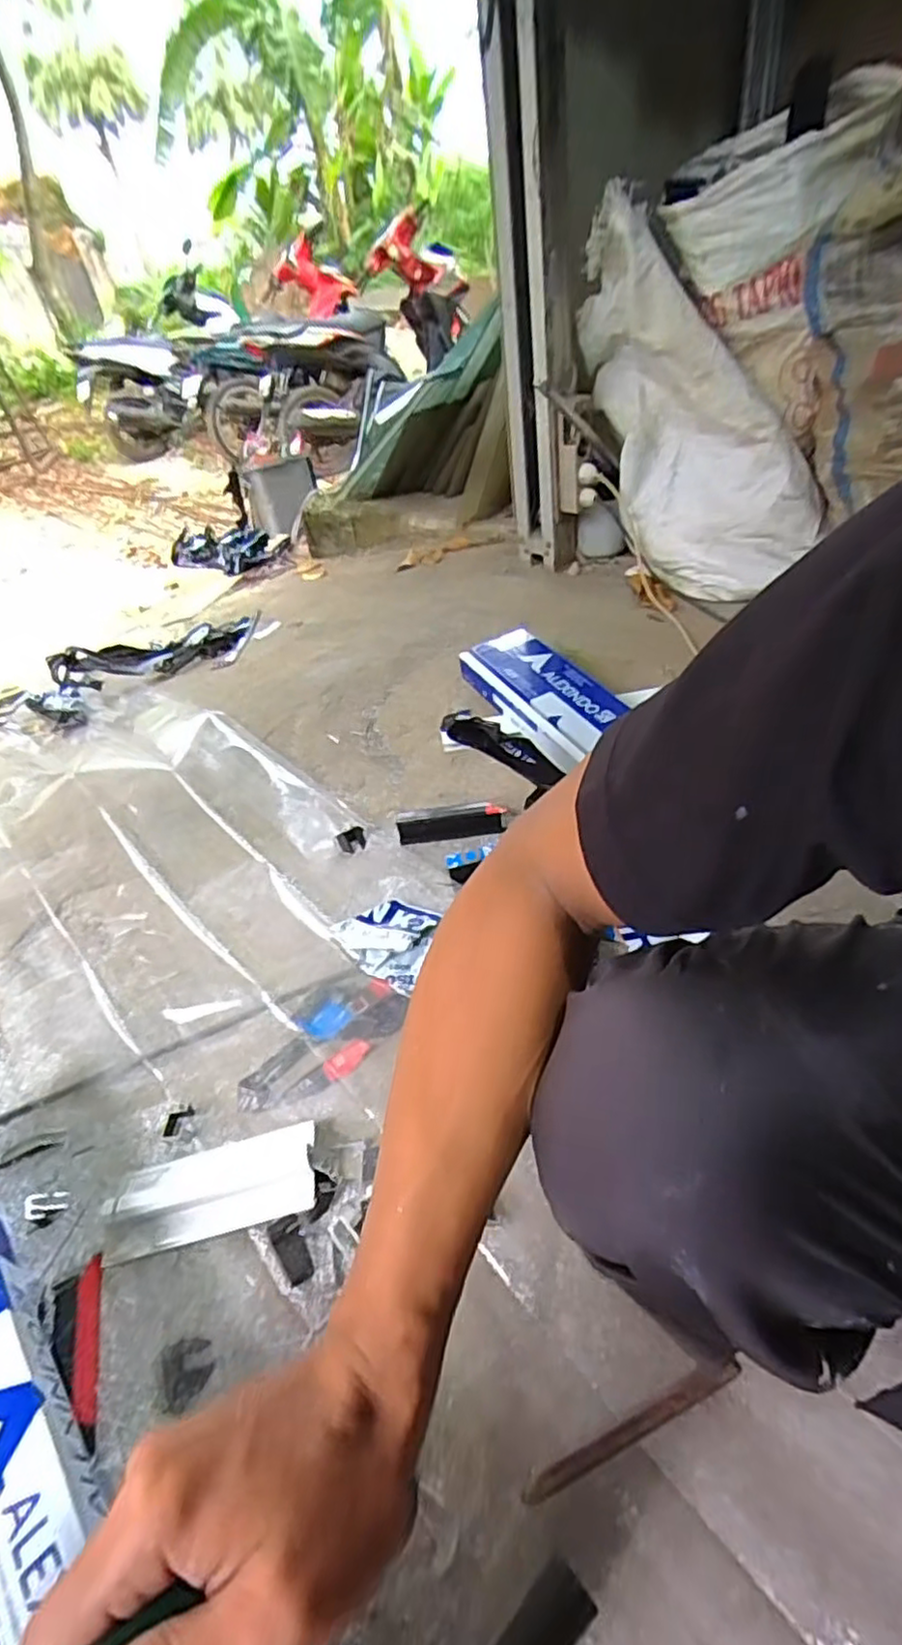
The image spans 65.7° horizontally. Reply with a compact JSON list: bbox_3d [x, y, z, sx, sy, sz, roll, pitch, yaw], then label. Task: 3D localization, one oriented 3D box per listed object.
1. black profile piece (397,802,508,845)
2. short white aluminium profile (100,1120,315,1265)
[{"bbox_3d":[0.000,-0.002,0.912,0.136,0.037,0.029,-7,41,1],"label":"black profile piece"},{"bbox_3d":[-0.209,0.318,0.609,0.178,0.015,0.080,-11,41,-3],"label":"short white aluminium profile"}]

